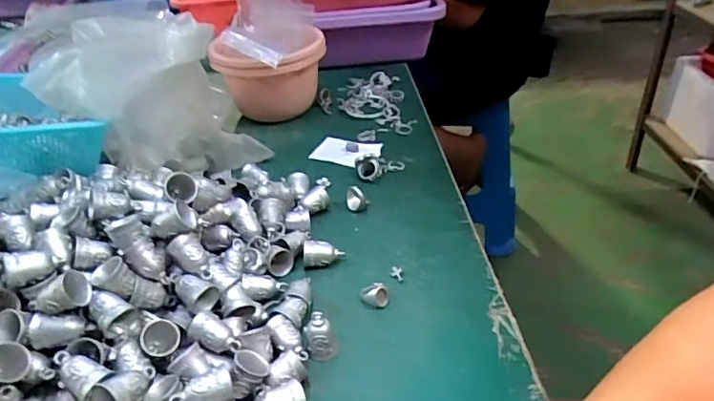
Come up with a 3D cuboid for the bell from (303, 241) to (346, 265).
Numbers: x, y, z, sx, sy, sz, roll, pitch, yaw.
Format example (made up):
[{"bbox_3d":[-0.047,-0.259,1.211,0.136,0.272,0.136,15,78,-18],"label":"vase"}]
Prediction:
[{"bbox_3d":[-0.031,0.049,0.486,0.036,0.020,0.017,0,34,6],"label":"bell"}]

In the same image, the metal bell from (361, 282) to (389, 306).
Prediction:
[{"bbox_3d":[0.014,0.077,0.444,0.023,0.018,0.015,3,35,10],"label":"metal bell"}]

